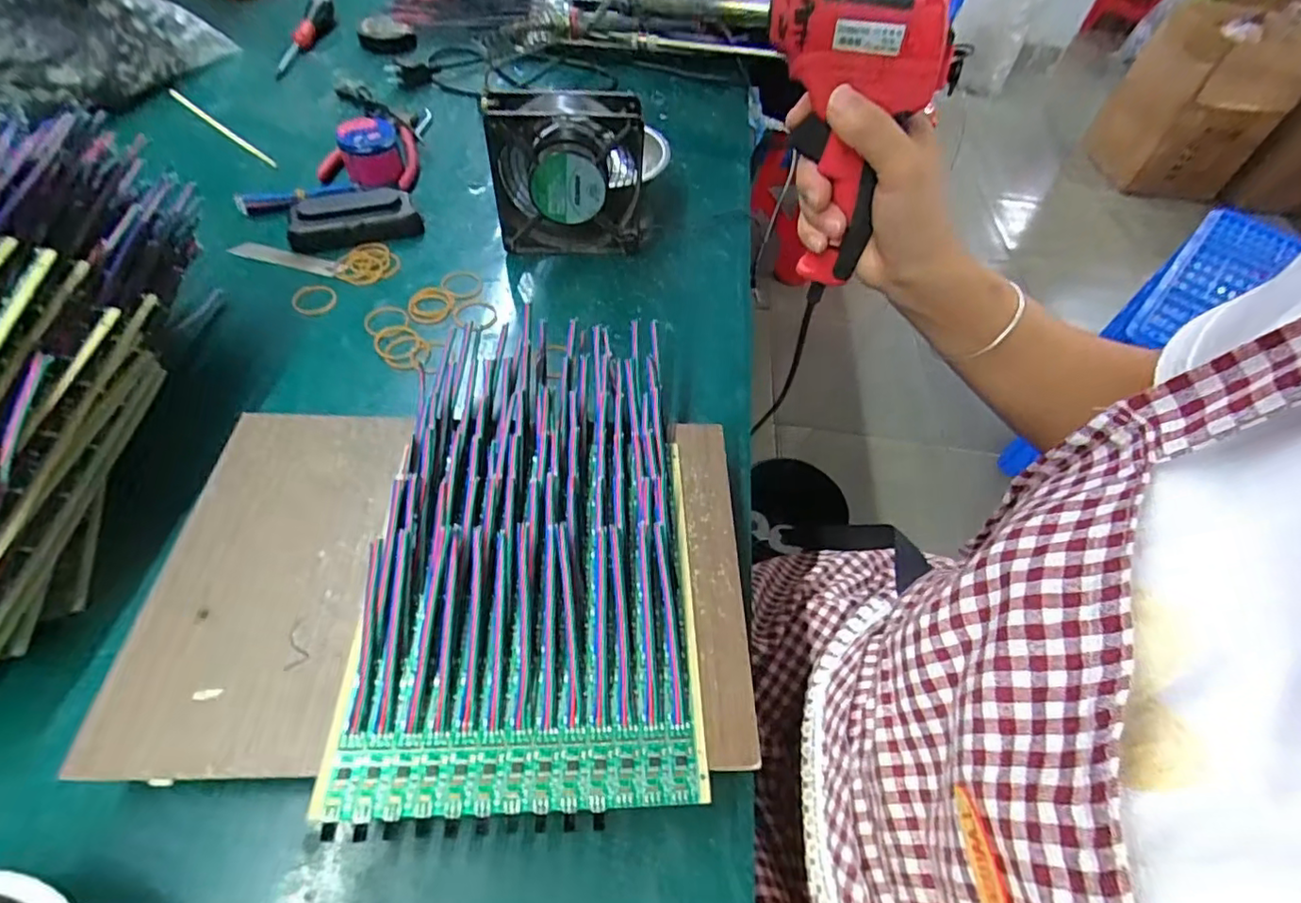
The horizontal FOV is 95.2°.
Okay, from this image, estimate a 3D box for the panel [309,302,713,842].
[{"bbox_3d":[-0.062,0.035,0.325,0.162,0.023,0.284,0,54,-4],"label":"panel"}]

